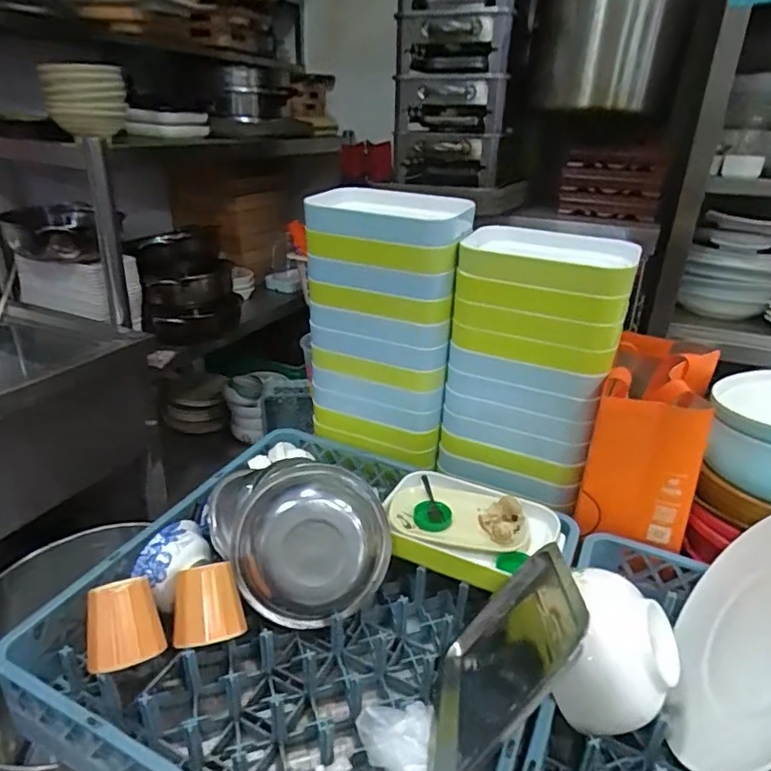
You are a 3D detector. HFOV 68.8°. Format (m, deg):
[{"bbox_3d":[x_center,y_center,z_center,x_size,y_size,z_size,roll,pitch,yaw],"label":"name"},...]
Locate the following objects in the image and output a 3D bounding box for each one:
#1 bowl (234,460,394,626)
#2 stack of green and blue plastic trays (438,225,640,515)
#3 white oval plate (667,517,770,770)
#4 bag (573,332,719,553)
[{"bbox_3d":[-0.093,0.180,0.668,0.183,0.197,0.094,-27,-9,-7],"label":"bowl"},{"bbox_3d":[0.209,-0.028,0.807,0.213,0.349,0.141,18,30,25],"label":"stack of green and blue plastic trays"},{"bbox_3d":[0.357,0.227,0.529,0.018,0.248,0.265,33,37,11],"label":"white oval plate"},{"bbox_3d":[0.358,0.071,0.778,0.136,0.201,0.216,15,29,20],"label":"bag"}]

